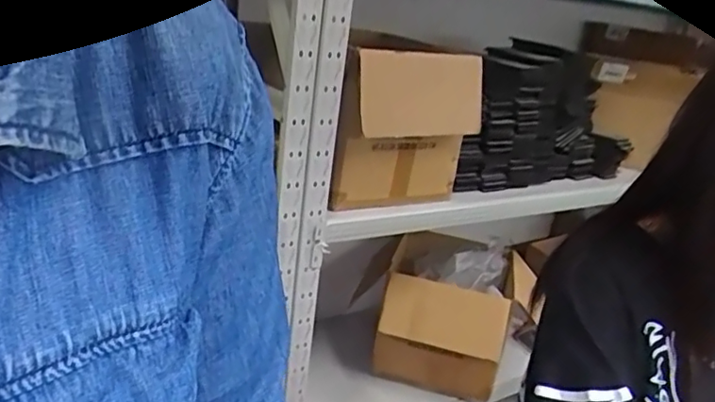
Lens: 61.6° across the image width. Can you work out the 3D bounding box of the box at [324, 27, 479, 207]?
[{"bbox_3d":[0.106,-0.154,1.230,0.298,0.325,0.104,-7,24,-36],"label":"box"}]

